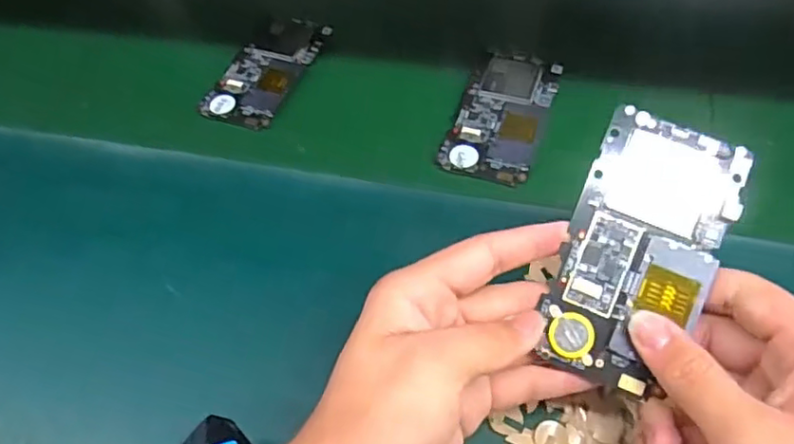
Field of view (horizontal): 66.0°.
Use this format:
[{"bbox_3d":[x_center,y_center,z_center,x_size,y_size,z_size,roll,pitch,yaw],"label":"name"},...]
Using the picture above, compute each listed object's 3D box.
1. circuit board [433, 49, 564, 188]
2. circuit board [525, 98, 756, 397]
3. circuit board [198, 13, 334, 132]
[{"bbox_3d":[0.079,-0.082,0.454,0.065,0.006,0.127,15,59,14],"label":"circuit board"},{"bbox_3d":[0.113,0.013,0.283,0.065,0.007,0.125,22,83,9],"label":"circuit board"},{"bbox_3d":[-0.106,-0.129,0.506,0.067,0.006,0.125,18,60,16],"label":"circuit board"}]

